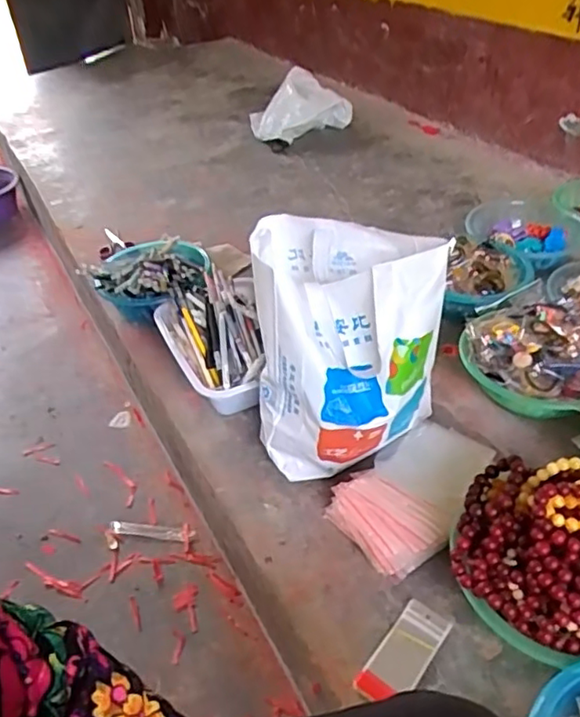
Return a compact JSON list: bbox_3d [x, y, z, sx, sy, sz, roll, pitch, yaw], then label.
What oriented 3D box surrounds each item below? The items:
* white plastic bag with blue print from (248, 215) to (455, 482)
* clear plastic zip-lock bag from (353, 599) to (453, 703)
[{"bbox_3d":[0.065,0.002,0.807,0.231,0.320,0.171,13,42,18],"label":"white plastic bag with blue print"},{"bbox_3d":[0.124,0.324,0.657,0.052,0.012,0.118,30,57,29],"label":"clear plastic zip-lock bag"}]

